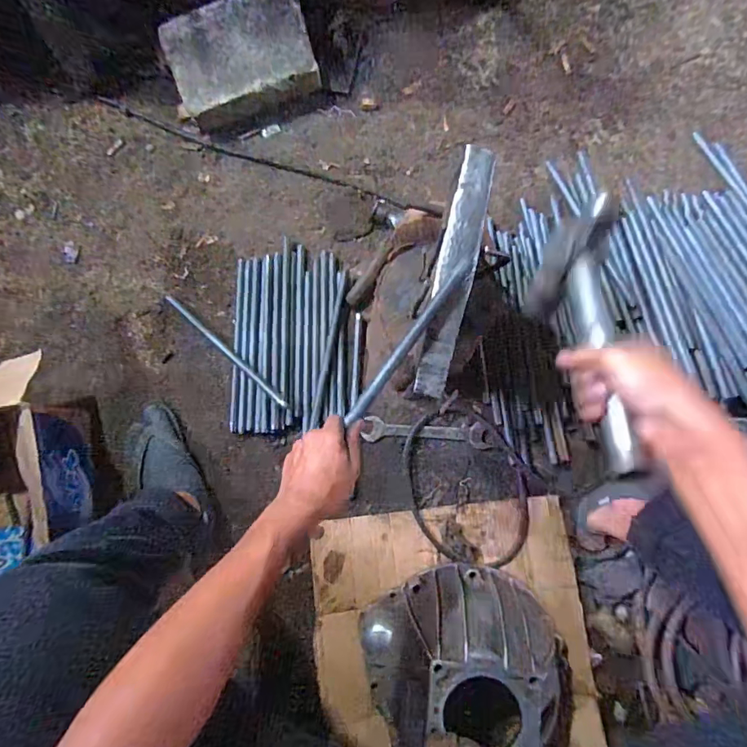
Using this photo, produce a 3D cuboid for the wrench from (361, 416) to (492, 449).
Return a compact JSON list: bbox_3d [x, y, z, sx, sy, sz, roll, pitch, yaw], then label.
[{"bbox_3d":[0.099,0.108,0.861,0.225,0.012,0.045,4,79,-1],"label":"wrench"}]

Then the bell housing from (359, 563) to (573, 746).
[{"bbox_3d":[0.155,0.429,0.721,0.340,0.166,0.255,5,79,0],"label":"bell housing"}]

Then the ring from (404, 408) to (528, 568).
[{"bbox_3d":[0.170,0.200,0.838,0.204,0.037,0.280,-10,80,-3],"label":"ring"}]

